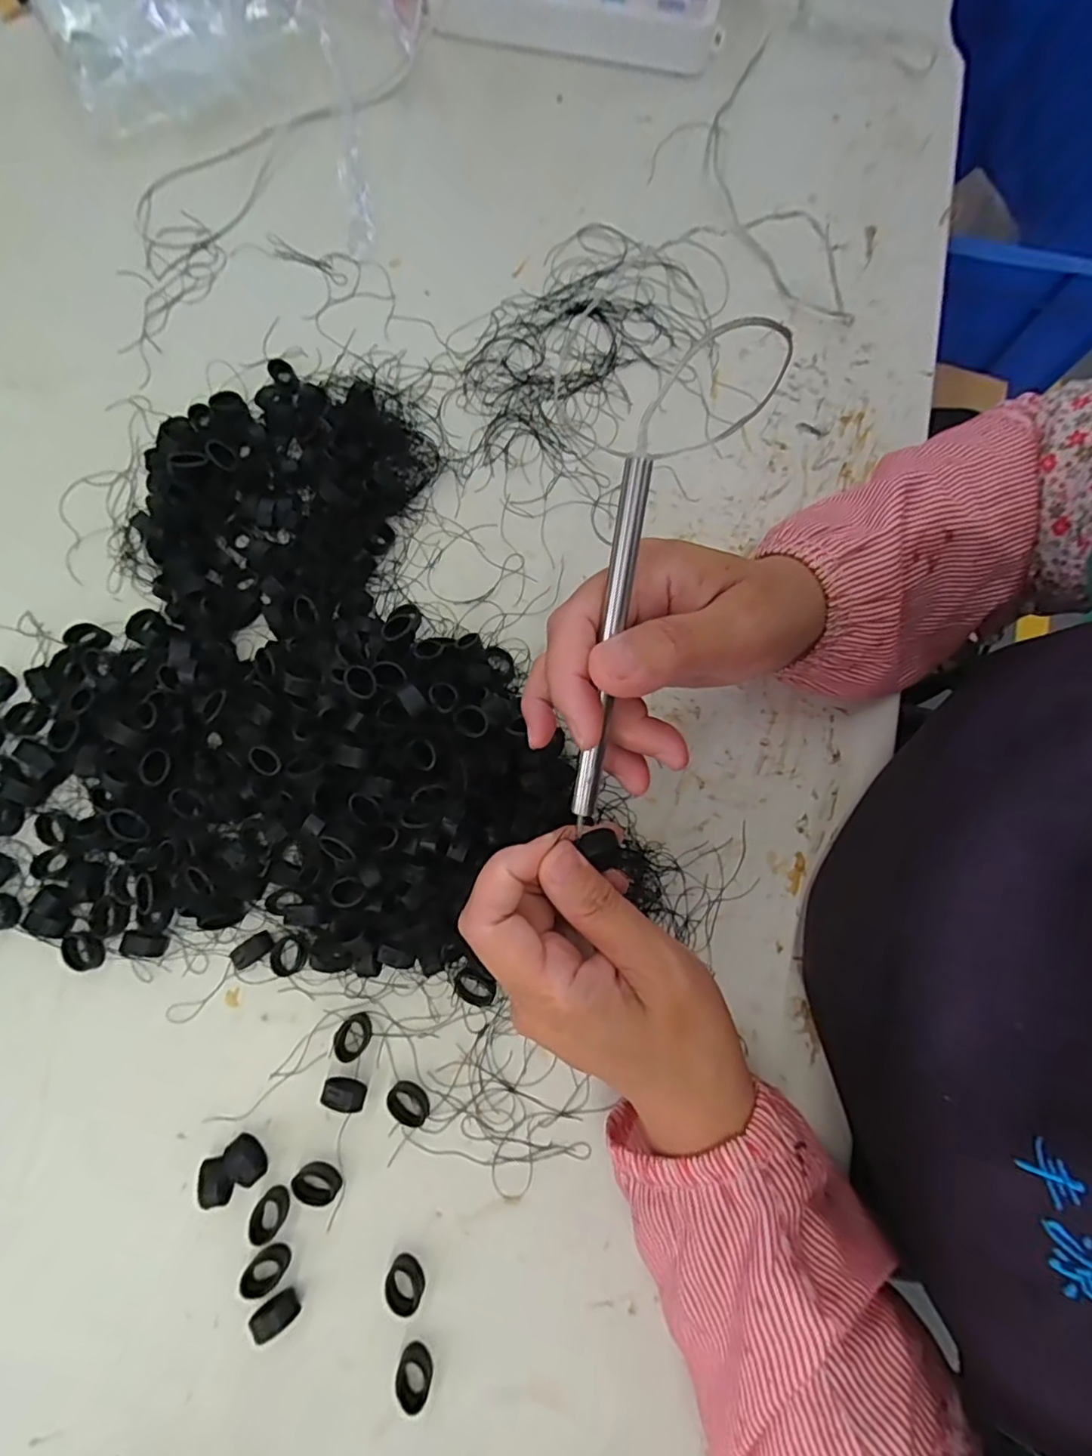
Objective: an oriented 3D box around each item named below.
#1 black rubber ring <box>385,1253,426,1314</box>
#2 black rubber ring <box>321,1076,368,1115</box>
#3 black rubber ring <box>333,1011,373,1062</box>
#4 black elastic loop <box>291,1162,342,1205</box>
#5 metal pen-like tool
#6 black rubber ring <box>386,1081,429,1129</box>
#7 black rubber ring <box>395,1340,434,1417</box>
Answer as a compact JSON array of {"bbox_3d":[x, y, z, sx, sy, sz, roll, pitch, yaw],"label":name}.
[{"bbox_3d":[-0.064,0.251,0.267,0.018,0.008,0.018,0,77,0],"label":"black rubber ring"},{"bbox_3d":[-0.097,0.175,0.282,0.021,0.015,0.011,14,78,3],"label":"black rubber ring"},{"bbox_3d":[-0.095,0.152,0.292,0.016,0.005,0.022,29,79,6],"label":"black rubber ring"},{"bbox_3d":[-0.107,0.213,0.277,0.021,0.009,0.014,19,78,4],"label":"black elastic loop"},{"bbox_3d":[0.021,-0.024,0.204,0.008,0.007,0.127,8,106,2],"label":"metal pen-like tool"},{"bbox_3d":[-0.066,0.181,0.284,0.021,0.007,0.015,43,81,8],"label":"black rubber ring"},{"bbox_3d":[-0.058,0.286,0.259,0.016,0.006,0.020,15,78,3],"label":"black rubber ring"}]

